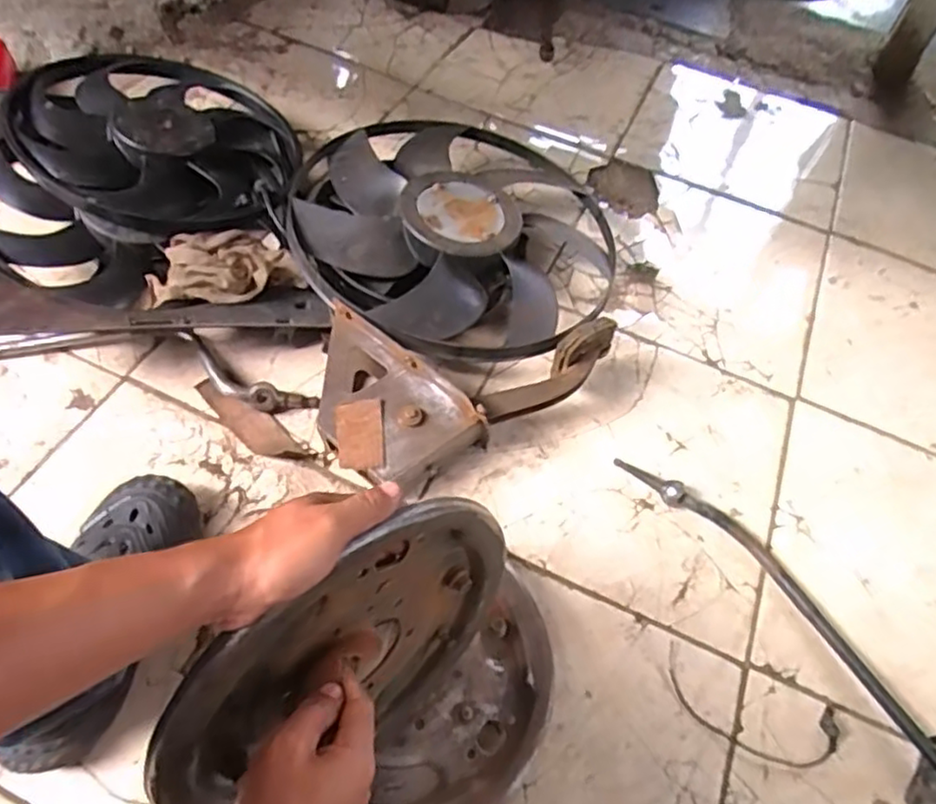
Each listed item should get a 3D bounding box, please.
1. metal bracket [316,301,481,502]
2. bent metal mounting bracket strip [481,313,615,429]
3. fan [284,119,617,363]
[{"bbox_3d":[-0.108,0.007,0.827,0.228,0.066,0.149,36,76,19],"label":"metal bracket"},{"bbox_3d":[0.102,-0.034,0.846,0.201,0.074,0.054,-26,63,-23],"label":"bent metal mounting bracket strip"},{"bbox_3d":[-0.016,-0.259,0.995,0.450,0.126,0.479,1,58,-1],"label":"fan"}]

